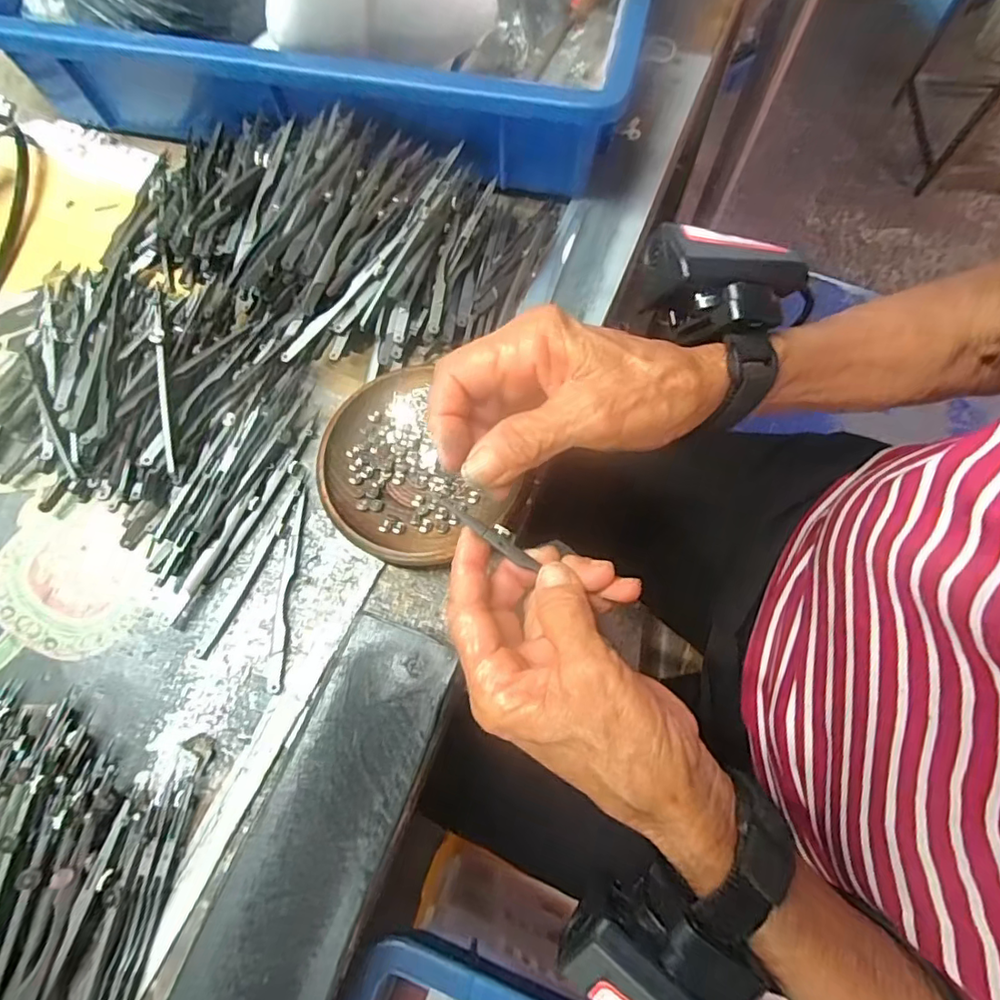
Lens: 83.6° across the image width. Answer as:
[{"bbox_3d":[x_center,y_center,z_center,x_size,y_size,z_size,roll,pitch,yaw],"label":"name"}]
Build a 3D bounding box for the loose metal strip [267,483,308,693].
[{"bbox_3d":[-0.112,0.044,0.294,0.009,0.004,0.107,-1,70,1],"label":"loose metal strip"}]

